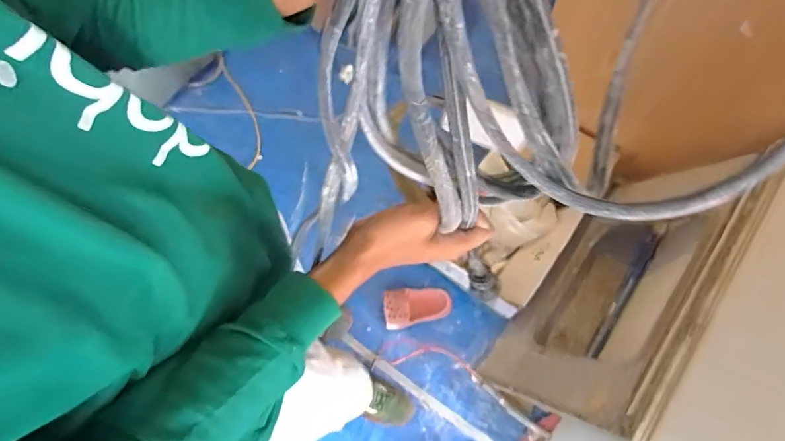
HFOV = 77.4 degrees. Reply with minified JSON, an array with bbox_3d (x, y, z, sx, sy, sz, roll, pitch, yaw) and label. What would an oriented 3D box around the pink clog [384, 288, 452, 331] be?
[{"bbox_3d":[0.071,0.251,1.431,0.199,0.061,0.111,-8,70,0],"label":"pink clog"}]

